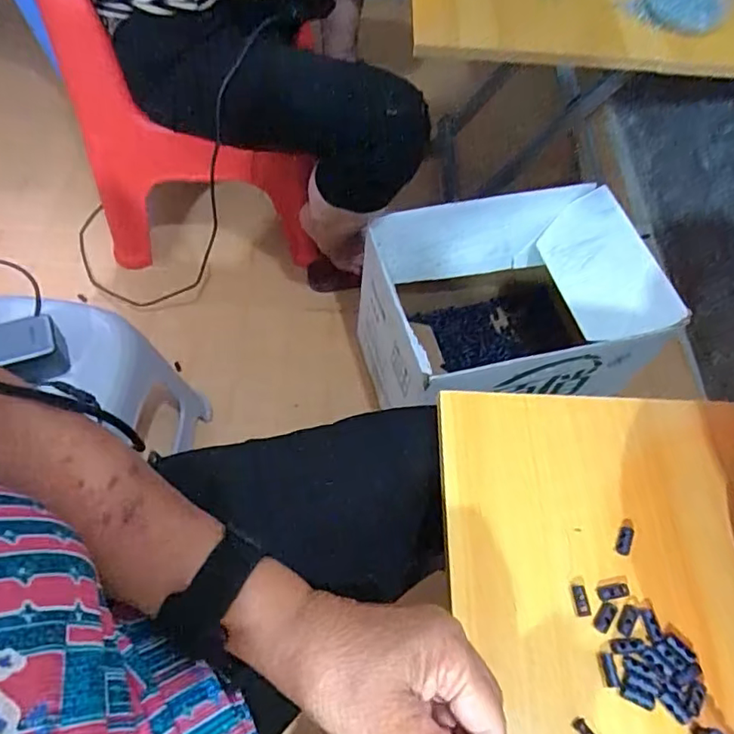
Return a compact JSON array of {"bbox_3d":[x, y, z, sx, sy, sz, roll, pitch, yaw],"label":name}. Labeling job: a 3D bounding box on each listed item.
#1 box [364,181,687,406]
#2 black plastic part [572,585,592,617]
[{"bbox_3d":[0.217,-0.071,0.934,0.402,0.291,0.299,-14,64,-11],"label":"box"},{"bbox_3d":[0.136,0.148,0.357,0.009,0.004,0.018,1,62,-3],"label":"black plastic part"}]

